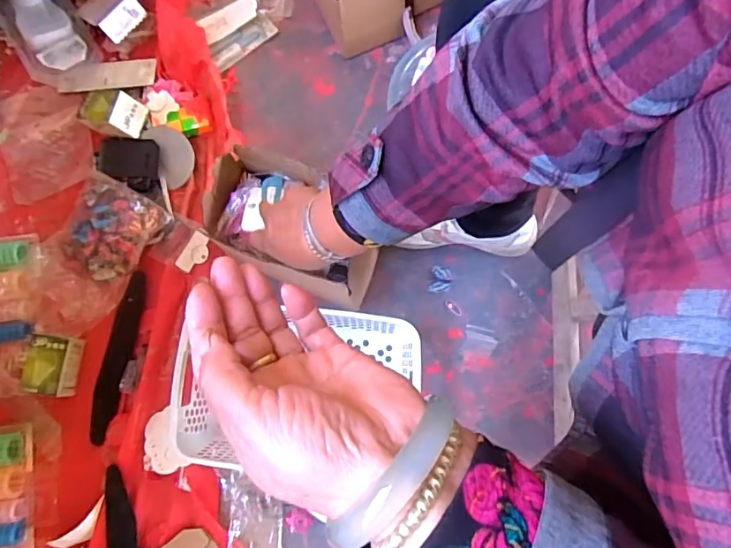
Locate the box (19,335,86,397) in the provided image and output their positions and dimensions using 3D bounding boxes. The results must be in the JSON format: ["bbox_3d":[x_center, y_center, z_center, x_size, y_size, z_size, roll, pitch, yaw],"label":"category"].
[{"bbox_3d":[-0.421,0.124,0.685,0.053,0.048,0.077,6,79,3],"label":"box"}]

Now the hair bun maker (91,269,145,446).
[{"bbox_3d":[-0.344,0.112,0.704,0.029,0.016,0.230,9,79,3],"label":"hair bun maker"}]

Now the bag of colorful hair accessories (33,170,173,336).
[{"bbox_3d":[-0.395,-0.025,0.724,0.148,0.035,0.225,30,81,7],"label":"bag of colorful hair accessories"}]

